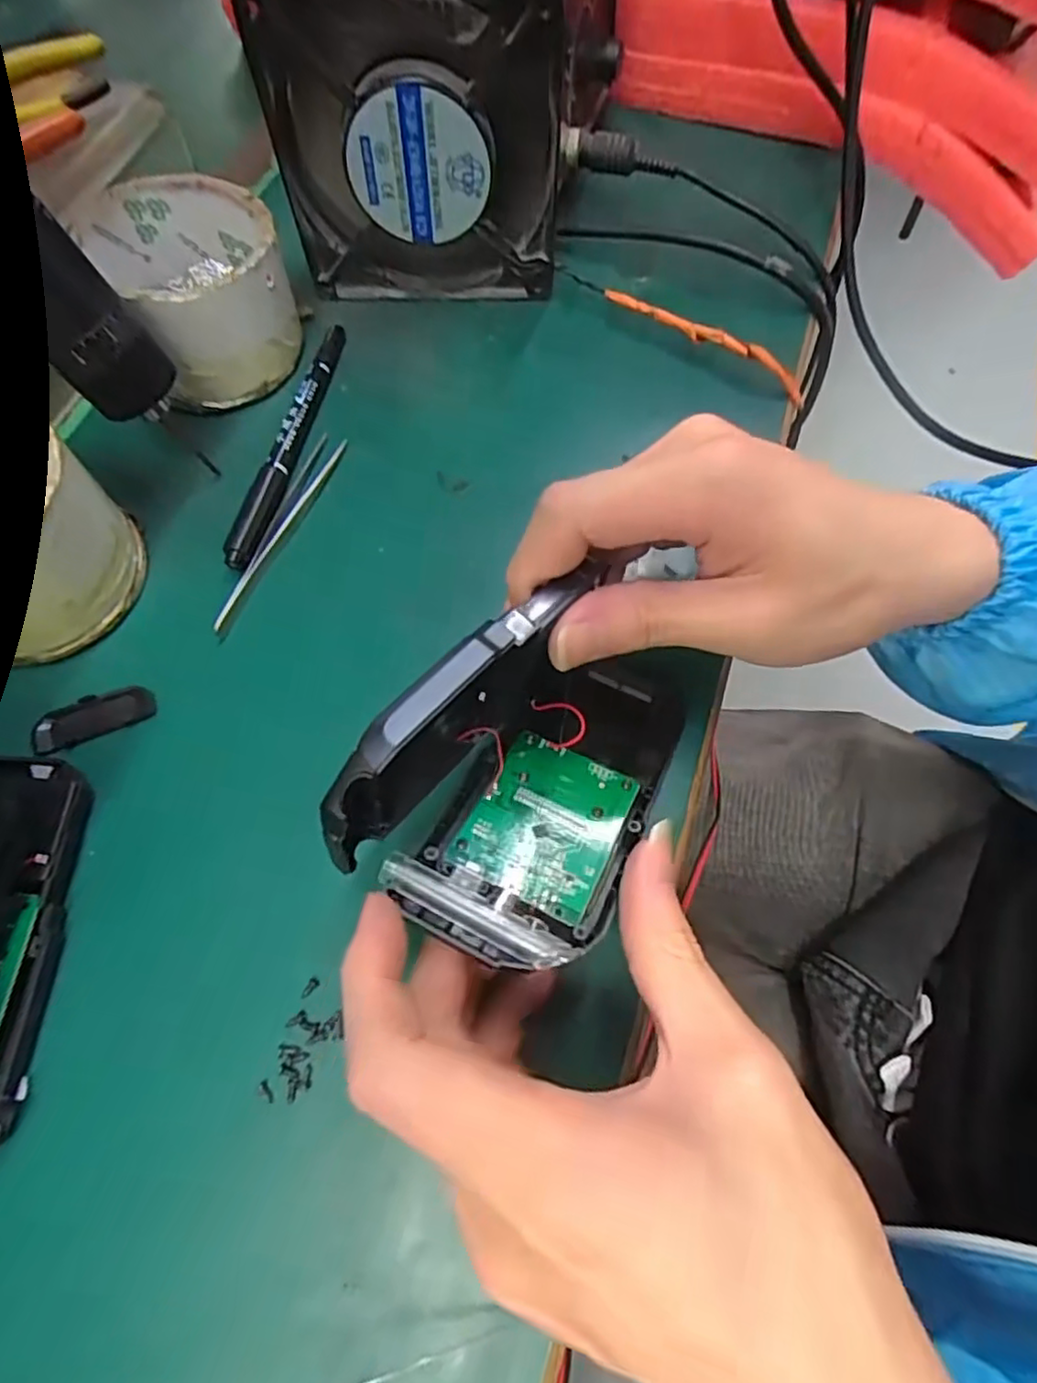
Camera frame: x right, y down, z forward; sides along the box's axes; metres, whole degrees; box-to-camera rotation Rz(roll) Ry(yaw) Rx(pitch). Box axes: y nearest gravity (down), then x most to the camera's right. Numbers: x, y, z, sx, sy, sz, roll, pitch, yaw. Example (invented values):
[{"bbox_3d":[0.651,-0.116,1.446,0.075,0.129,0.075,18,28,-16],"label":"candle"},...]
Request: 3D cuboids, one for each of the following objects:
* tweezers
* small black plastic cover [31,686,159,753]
[{"bbox_3d":[-0.098,-0.069,0.282,0.013,0.006,0.103,17,68,7],"label":"tweezers"},{"bbox_3d":[-0.161,0.009,0.252,0.044,0.004,0.017,-24,69,-10],"label":"small black plastic cover"}]

